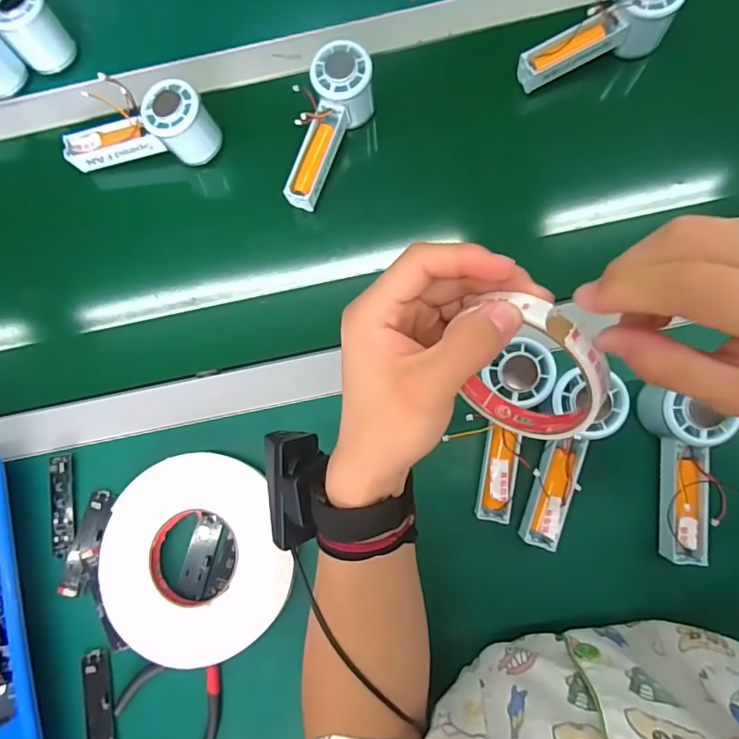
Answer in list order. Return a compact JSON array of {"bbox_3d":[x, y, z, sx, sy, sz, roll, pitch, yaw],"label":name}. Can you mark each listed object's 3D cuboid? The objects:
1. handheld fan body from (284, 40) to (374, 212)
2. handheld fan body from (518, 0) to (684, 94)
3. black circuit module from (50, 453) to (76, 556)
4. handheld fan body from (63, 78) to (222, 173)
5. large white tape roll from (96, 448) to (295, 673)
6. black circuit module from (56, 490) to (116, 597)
[{"bbox_3d":[-0.037,-0.230,0.488,0.053,0.061,0.147,14,87,7],"label":"handheld fan body"},{"bbox_3d":[0.222,-0.320,0.478,0.149,0.058,0.057,-31,82,3],"label":"handheld fan body"},{"bbox_3d":[-0.286,0.126,0.461,0.020,0.008,0.091,-8,84,6],"label":"black circuit module"},{"bbox_3d":[-0.233,-0.240,0.508,0.152,0.066,0.053,-6,84,6],"label":"handheld fan body"},{"bbox_3d":[-0.154,0.163,0.429,0.157,0.019,0.170,-25,83,4],"label":"large white tape roll"},{"bbox_3d":[-0.257,0.158,0.448,0.025,0.009,0.091,14,87,7],"label":"black circuit module"}]

